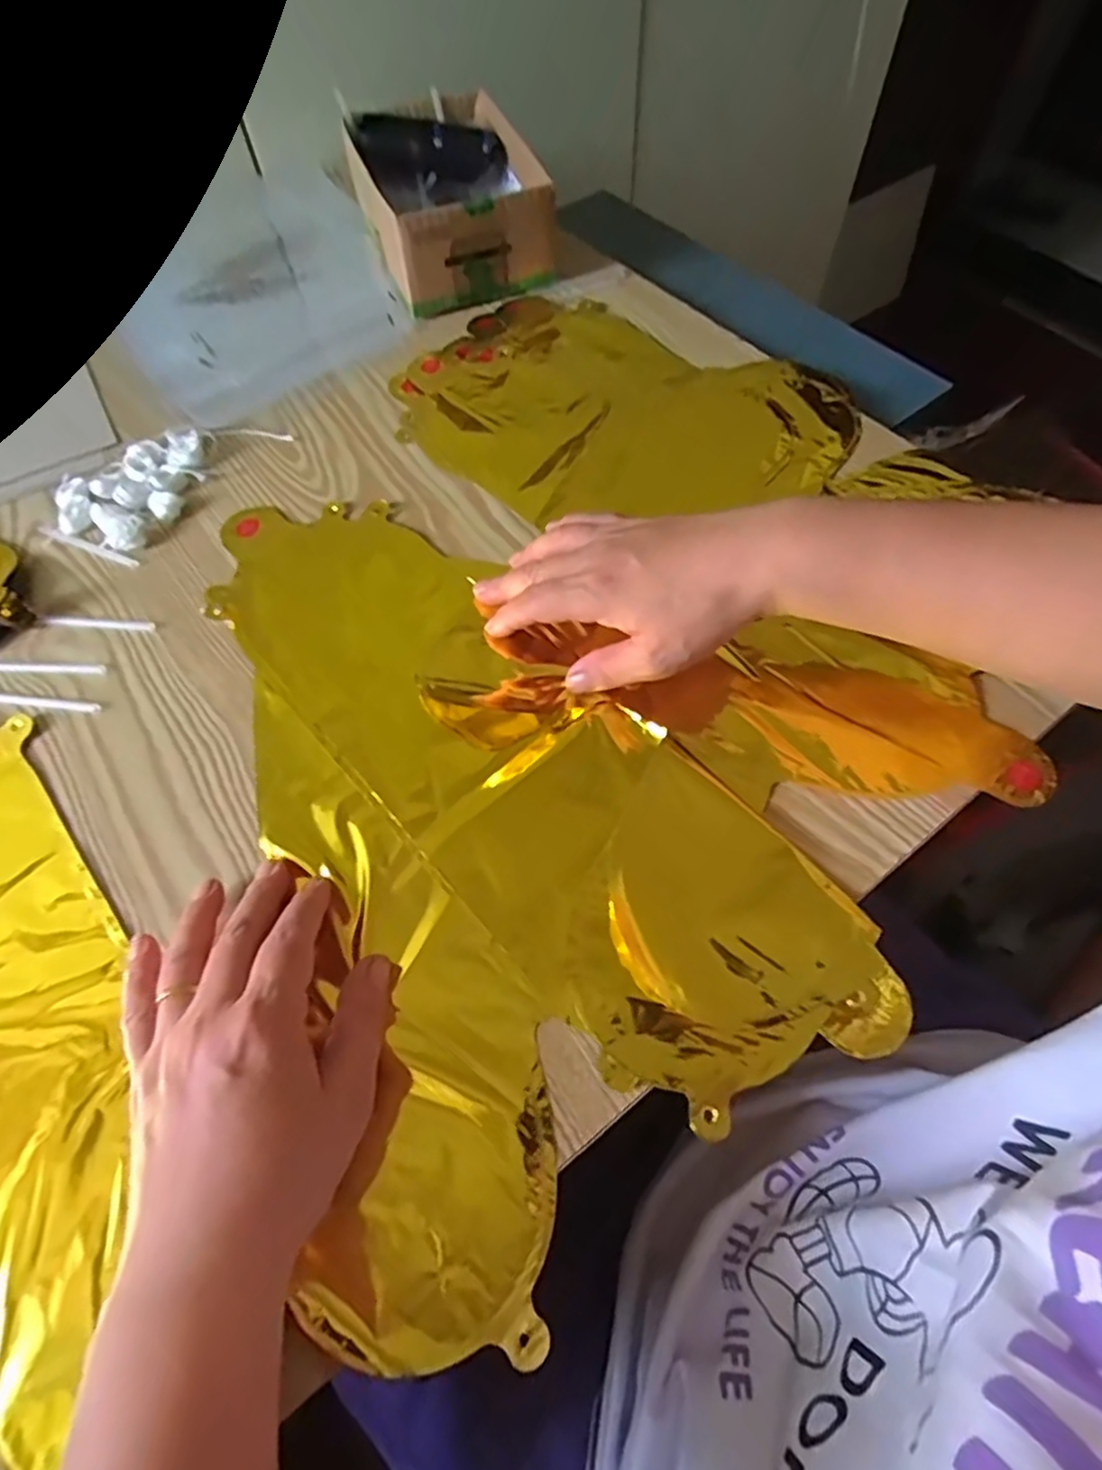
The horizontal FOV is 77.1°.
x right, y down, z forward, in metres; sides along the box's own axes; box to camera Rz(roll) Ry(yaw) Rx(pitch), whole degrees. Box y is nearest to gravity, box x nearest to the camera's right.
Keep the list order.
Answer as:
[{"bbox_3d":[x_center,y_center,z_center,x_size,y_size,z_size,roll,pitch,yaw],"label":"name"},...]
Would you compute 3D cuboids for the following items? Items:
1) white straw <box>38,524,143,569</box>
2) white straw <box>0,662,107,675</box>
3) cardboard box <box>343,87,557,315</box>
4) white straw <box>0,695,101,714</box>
[{"bbox_3d":[-0.296,-0.121,0.440,0.084,0.004,0.006,21,64,14],"label":"white straw"},{"bbox_3d":[-0.295,-0.039,0.395,0.083,0.004,0.008,2,61,4],"label":"white straw"},{"bbox_3d":[-0.084,-0.439,0.566,0.126,0.072,0.199,-21,62,-9],"label":"cardboard box"},{"bbox_3d":[-0.289,-0.019,0.383,0.082,0.004,0.007,6,61,6],"label":"white straw"}]

